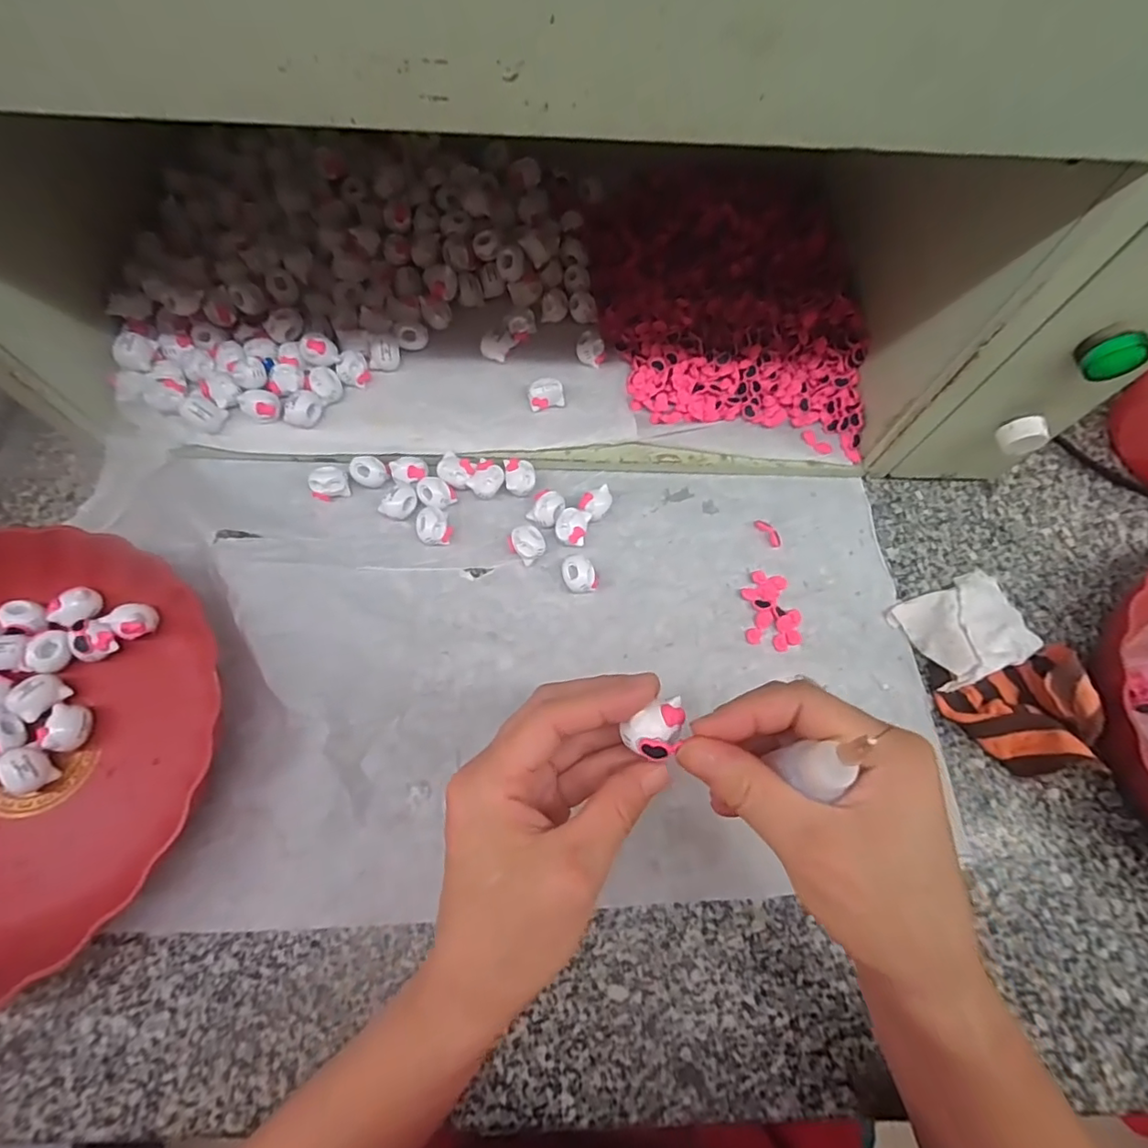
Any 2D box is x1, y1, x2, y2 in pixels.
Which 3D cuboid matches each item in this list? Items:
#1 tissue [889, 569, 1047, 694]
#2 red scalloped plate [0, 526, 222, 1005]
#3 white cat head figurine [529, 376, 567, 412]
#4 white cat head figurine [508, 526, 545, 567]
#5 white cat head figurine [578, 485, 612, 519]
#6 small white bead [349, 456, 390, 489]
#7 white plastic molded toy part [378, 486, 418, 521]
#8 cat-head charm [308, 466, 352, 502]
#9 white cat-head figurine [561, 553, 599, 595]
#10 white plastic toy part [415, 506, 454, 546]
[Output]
[{"bbox_3d":[0.267,0.034,0.370,0.083,0.028,0.062,-20,71,-10],"label":"tissue"},{"bbox_3d":[-0.329,0.095,0.306,0.222,0.040,0.238,1,69,-3],"label":"red scalloped plate"},{"bbox_3d":[-0.019,-0.132,0.408,0.027,0.022,0.014,-14,70,-8],"label":"white cat head figurine"},{"bbox_3d":[-0.033,-0.020,0.383,0.024,0.019,0.022,1,69,-3],"label":"white cat head figurine"},{"bbox_3d":[0.016,-0.049,0.395,0.018,0.019,0.024,35,71,10],"label":"white cat head figurine"},{"bbox_3d":[-0.147,-0.073,0.399,0.021,0.019,0.022,1,69,-3],"label":"small white bead"},{"bbox_3d":[-0.123,-0.050,0.389,0.017,0.020,0.024,36,71,11],"label":"white plastic molded toy part"},{"bbox_3d":[-0.174,-0.066,0.394,0.026,0.019,0.018,-15,70,-9],"label":"cat-head charm"},{"bbox_3d":[0.004,0.000,0.375,0.023,0.019,0.025,1,69,-3],"label":"white cat-head figurine"},{"bbox_3d":[-0.097,-0.032,0.384,0.023,0.019,0.025,1,69,-3],"label":"white plastic toy part"}]

